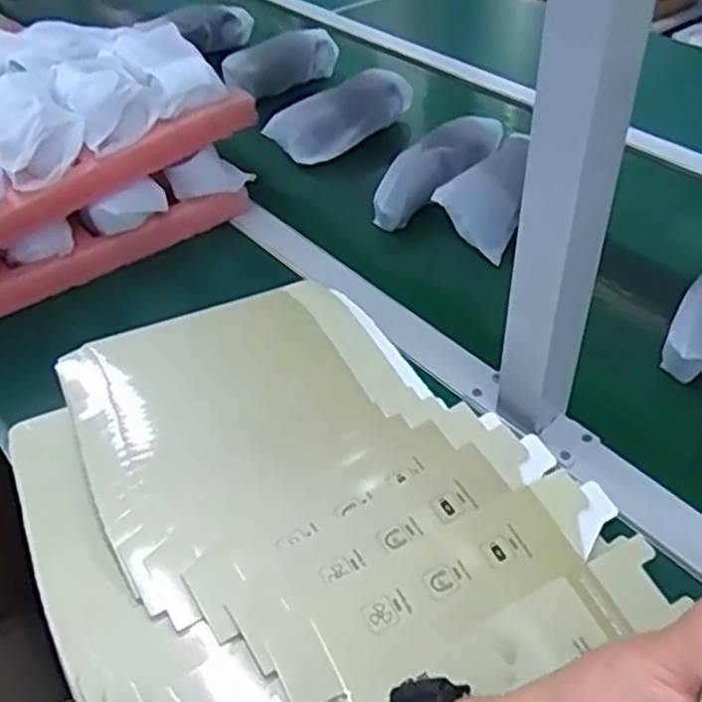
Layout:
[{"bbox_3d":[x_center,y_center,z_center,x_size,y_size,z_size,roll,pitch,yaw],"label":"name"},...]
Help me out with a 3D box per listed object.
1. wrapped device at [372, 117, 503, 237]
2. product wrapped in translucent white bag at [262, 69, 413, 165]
[{"bbox_3d":[0.095,-0.194,0.790,0.191,0.063,0.051,-34,51,-31],"label":"wrapped device"},{"bbox_3d":[-0.006,-0.284,0.896,0.207,0.050,0.064,-34,51,-30],"label":"product wrapped in translucent white bag"}]

